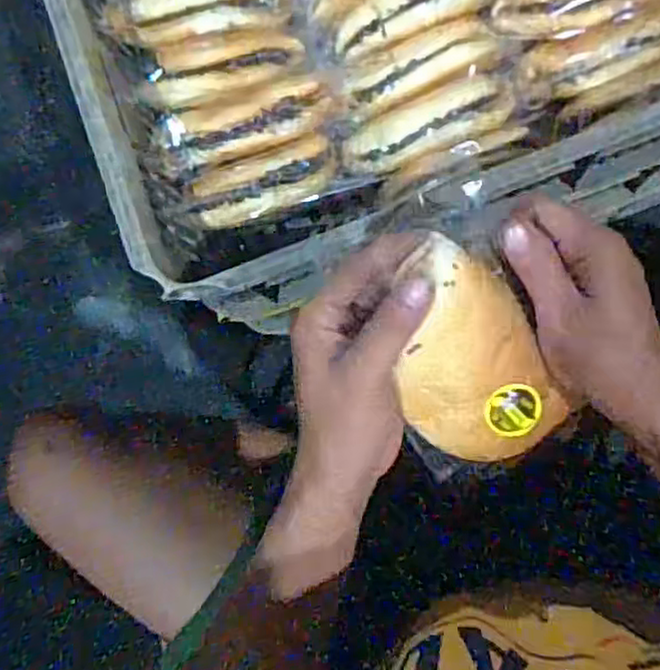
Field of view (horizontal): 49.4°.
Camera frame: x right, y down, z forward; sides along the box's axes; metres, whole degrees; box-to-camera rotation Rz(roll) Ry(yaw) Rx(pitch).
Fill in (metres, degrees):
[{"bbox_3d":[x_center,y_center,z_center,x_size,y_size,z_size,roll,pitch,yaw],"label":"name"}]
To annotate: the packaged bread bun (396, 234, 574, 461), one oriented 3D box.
[{"bbox_3d":[0.074,0.017,0.385,0.067,0.034,0.133,-26,121,8],"label":"packaged bread bun"}]

